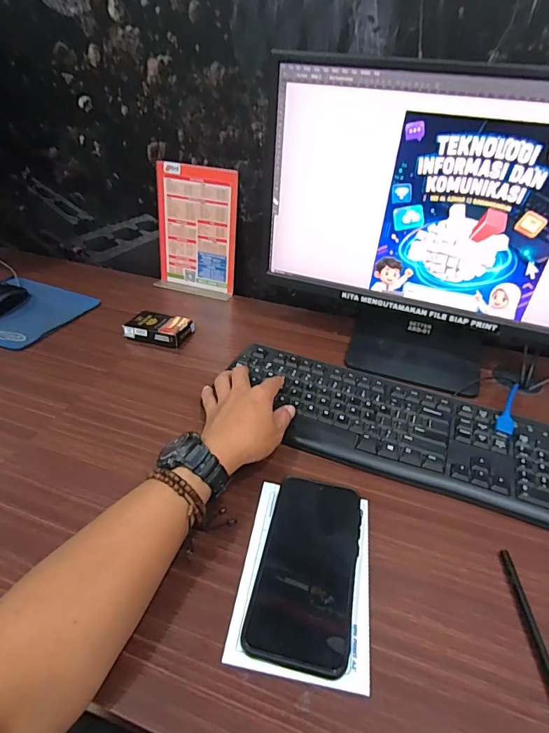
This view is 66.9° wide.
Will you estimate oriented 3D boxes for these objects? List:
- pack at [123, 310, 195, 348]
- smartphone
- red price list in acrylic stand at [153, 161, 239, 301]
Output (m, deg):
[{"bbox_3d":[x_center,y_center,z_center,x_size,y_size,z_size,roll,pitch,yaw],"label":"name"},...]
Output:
[{"bbox_3d":[-0.176,-0.059,0.645,0.089,0.027,0.066,11,39,10],"label":"pack"},{"bbox_3d":[0.030,0.168,0.359,0.079,0.016,0.157,10,38,8],"label":"smartphone"},{"bbox_3d":[-0.143,-0.235,0.740,0.149,0.206,0.056,14,39,14],"label":"red price list in acrylic stand"}]

